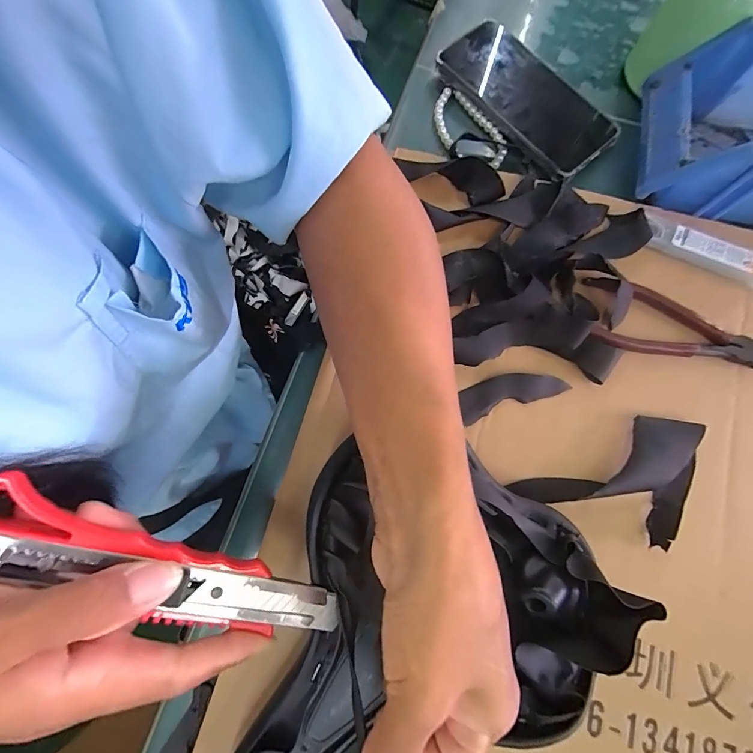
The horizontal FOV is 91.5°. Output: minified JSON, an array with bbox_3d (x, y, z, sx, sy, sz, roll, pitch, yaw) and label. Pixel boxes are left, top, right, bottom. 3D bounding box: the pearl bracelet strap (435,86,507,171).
[{"bbox_3d":[0.079,-0.219,0.324,0.042,0.007,0.082,-36,81,-6],"label":"pearl bracelet strap"}]

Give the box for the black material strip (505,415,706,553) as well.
[{"bbox_3d":[0.161,0.059,0.253,0.108,0.013,0.085,20,80,4],"label":"black material strip"}]

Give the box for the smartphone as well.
[{"bbox_3d":[0.131,-0.246,0.321,0.080,0.012,0.159,-41,82,-7],"label":"smartphone"}]

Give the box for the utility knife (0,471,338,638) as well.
[{"bbox_3d":[-0.089,0.089,0.165,0.157,0.013,0.035,29,80,-19],"label":"utility knife"}]

